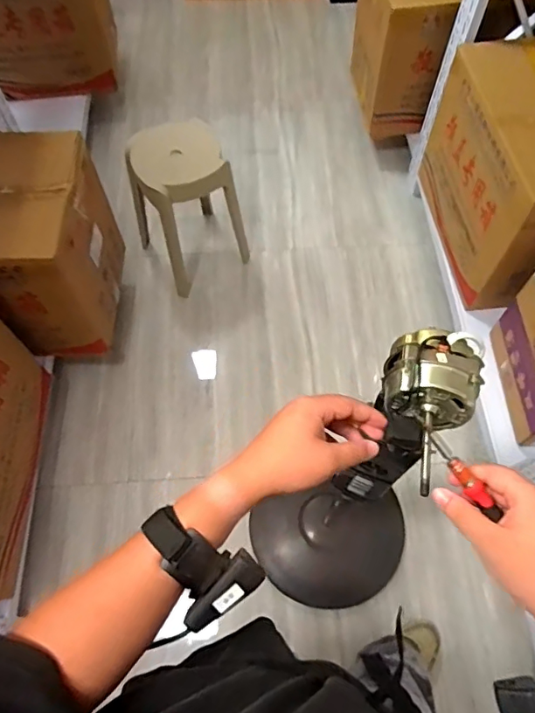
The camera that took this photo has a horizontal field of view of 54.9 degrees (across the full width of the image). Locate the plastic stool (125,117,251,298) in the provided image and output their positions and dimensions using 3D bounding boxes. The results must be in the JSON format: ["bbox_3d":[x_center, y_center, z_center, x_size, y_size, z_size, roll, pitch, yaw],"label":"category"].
[{"bbox_3d":[-0.266,-0.491,1.673,0.291,0.472,0.322,-31,68,-14],"label":"plastic stool"}]

